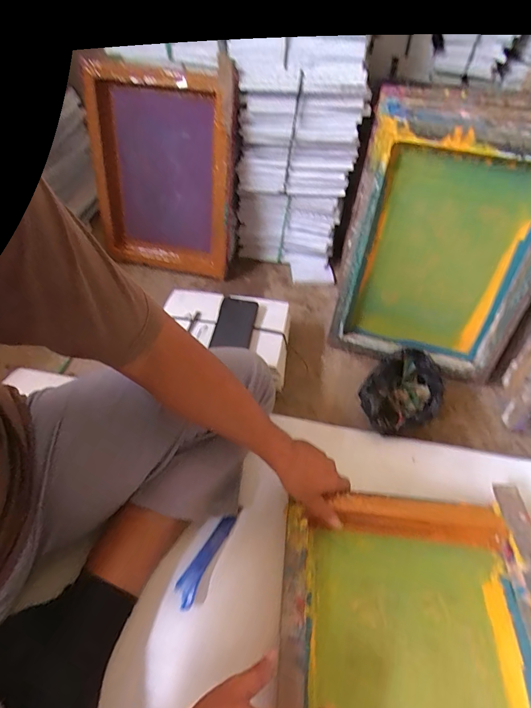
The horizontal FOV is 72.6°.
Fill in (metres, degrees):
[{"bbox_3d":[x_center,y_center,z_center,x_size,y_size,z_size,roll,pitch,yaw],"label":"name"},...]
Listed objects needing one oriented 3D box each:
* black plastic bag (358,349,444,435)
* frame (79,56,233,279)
[{"bbox_3d":[0.271,0.085,0.722,0.138,0.099,0.163,37,54,26],"label":"black plastic bag"},{"bbox_3d":[-0.267,-0.435,0.916,0.358,0.454,0.069,15,34,11],"label":"frame"}]

